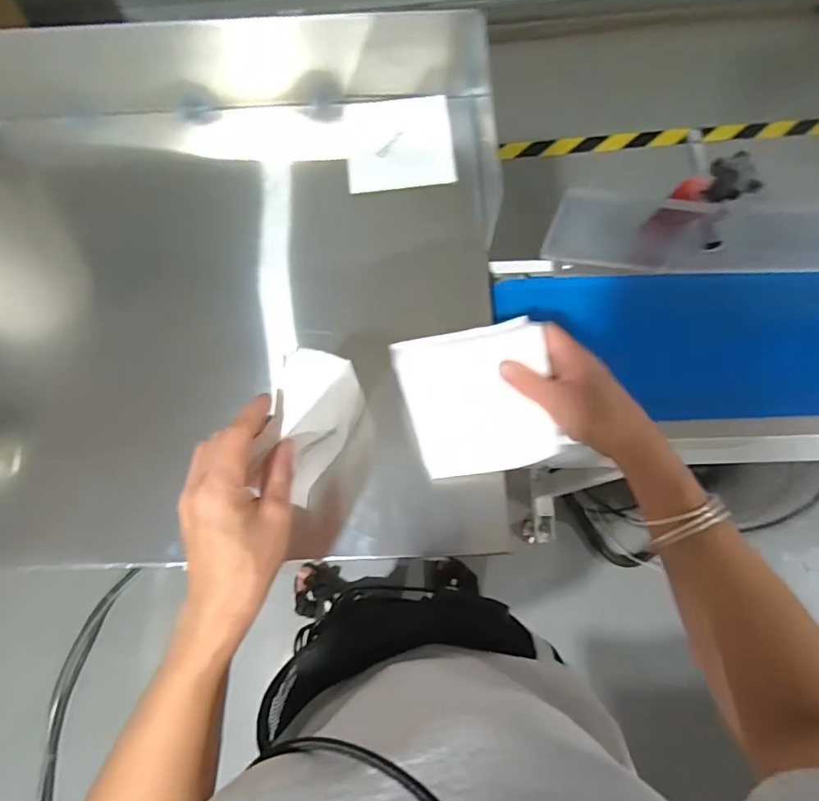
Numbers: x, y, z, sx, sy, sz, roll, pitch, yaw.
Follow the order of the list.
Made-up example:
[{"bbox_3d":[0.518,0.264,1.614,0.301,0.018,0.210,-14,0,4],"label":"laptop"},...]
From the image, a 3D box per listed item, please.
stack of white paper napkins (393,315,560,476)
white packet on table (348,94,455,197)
[{"bbox_3d":[0.056,0.002,0.416,0.115,0.014,0.120,-11,101,10],"label":"stack of white paper napkins"},{"bbox_3d":[-0.012,-0.294,0.571,0.117,0.011,0.123,-5,70,2],"label":"white packet on table"}]

